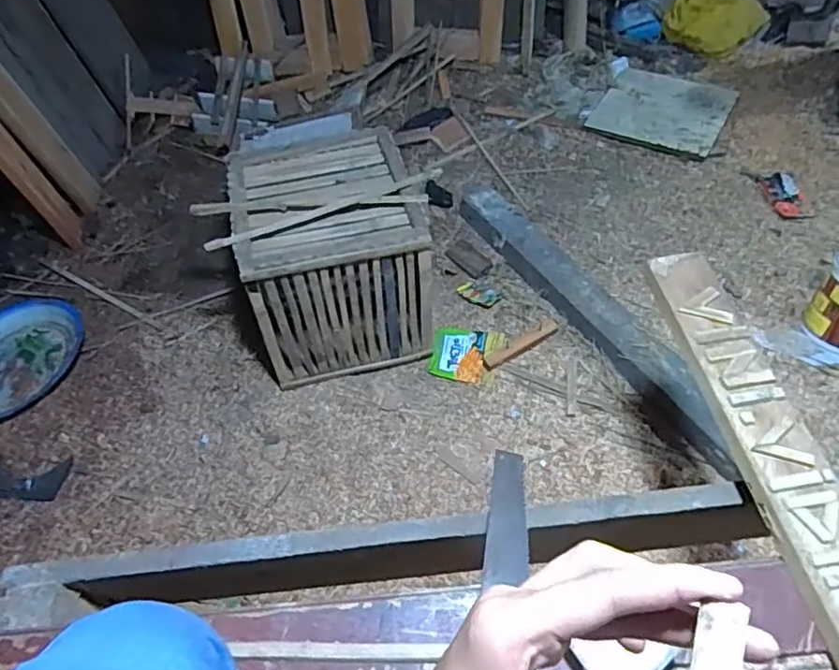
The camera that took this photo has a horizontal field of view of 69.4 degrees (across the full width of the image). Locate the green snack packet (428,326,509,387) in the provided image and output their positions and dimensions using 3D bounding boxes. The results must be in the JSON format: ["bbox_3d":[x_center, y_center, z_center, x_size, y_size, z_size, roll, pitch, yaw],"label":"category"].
[{"bbox_3d":[0.117,0.049,1.533,0.172,0.018,0.153,13,57,14],"label":"green snack packet"}]

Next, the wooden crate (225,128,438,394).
[{"bbox_3d":[-0.211,-0.208,1.501,0.411,0.396,0.483,-15,55,-5],"label":"wooden crate"}]

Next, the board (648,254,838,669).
[{"bbox_3d":[0.401,0.105,0.705,0.089,0.025,0.538,-9,54,-1],"label":"board"}]

